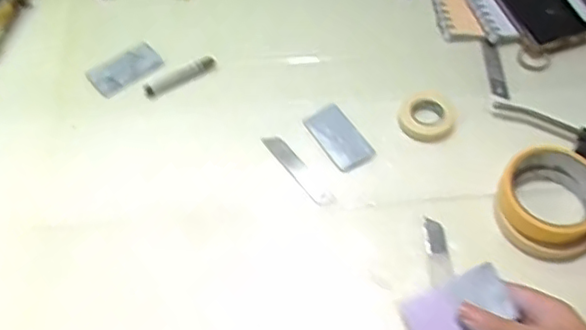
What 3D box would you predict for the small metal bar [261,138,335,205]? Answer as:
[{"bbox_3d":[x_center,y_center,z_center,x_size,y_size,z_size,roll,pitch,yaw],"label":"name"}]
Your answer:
[{"bbox_3d":[0.005,0.004,0.627,0.018,0.006,0.095,-38,66,-10],"label":"small metal bar"}]

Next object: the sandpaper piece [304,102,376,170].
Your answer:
[{"bbox_3d":[0.048,-0.029,0.644,0.045,0.004,0.077,-30,61,-17],"label":"sandpaper piece"}]

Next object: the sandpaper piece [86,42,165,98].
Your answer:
[{"bbox_3d":[-0.188,-0.109,0.699,0.079,0.004,0.049,-36,63,-20],"label":"sandpaper piece"}]

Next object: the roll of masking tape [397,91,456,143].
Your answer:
[{"bbox_3d":[0.137,-0.049,0.640,0.057,0.019,0.063,17,59,13],"label":"roll of masking tape"}]

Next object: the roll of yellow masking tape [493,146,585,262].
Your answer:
[{"bbox_3d":[0.233,0.036,0.569,0.095,0.045,0.092,27,61,18],"label":"roll of yellow masking tape"}]

